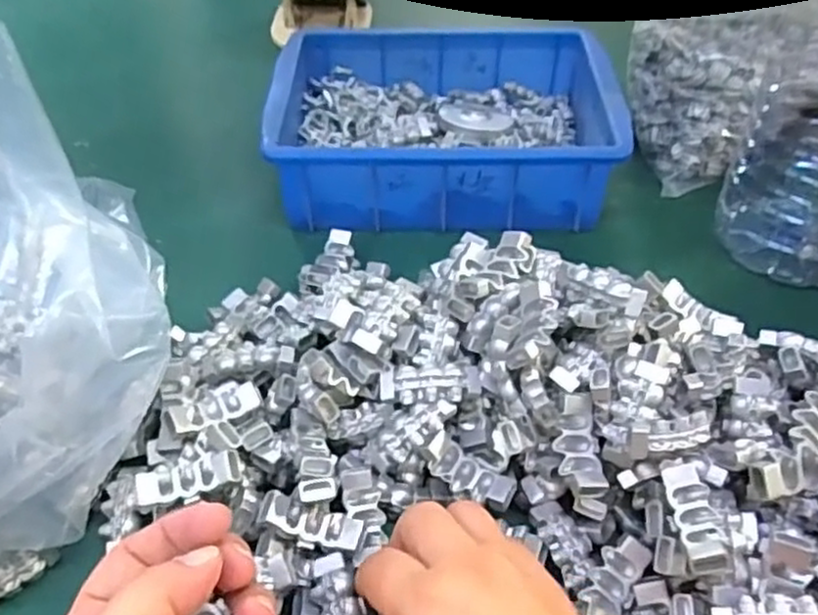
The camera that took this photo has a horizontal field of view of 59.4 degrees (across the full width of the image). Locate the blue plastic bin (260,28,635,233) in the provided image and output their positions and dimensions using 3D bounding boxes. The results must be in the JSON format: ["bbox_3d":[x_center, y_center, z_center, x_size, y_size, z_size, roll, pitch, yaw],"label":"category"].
[{"bbox_3d":[0.026,-0.139,0.543,0.243,0.065,0.175,2,47,2],"label":"blue plastic bin"}]

